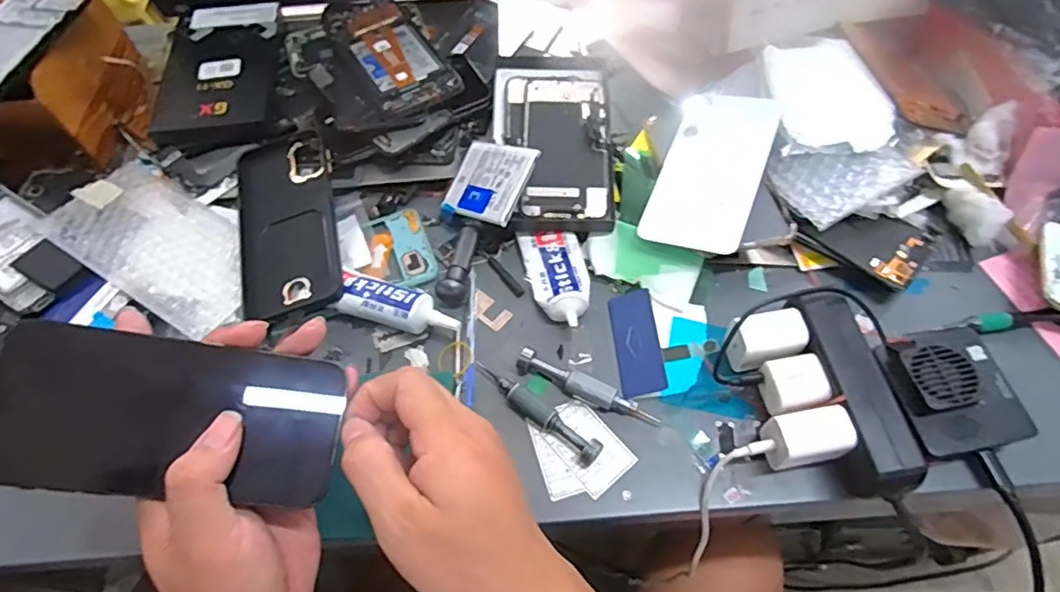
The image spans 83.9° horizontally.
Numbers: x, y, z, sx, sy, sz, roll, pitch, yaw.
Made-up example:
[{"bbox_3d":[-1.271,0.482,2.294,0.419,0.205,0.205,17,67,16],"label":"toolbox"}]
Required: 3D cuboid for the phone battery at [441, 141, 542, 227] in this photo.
[{"bbox_3d":[-0.033,-0.091,0.469,0.075,0.005,0.066,15,79,37],"label":"phone battery"}]

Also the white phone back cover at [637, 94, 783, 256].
[{"bbox_3d":[0.146,-0.102,0.471,0.077,0.005,0.152,12,64,24],"label":"white phone back cover"}]

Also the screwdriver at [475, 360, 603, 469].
[{"bbox_3d":[0.003,0.080,0.407,0.104,0.017,0.016,33,66,20],"label":"screwdriver"}]

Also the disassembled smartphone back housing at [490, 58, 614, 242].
[{"bbox_3d":[0.019,-0.141,0.506,0.100,0.017,0.184,0,59,2],"label":"disassembled smartphone back housing"}]

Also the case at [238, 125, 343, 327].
[{"bbox_3d":[-0.195,-0.060,0.471,0.080,0.009,0.171,-16,65,2],"label":"case"}]

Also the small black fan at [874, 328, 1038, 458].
[{"bbox_3d":[0.272,0.056,0.375,0.071,0.020,0.079,-10,60,-3],"label":"small black fan"}]

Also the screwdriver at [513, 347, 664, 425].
[{"bbox_3d":[0.038,0.065,0.413,0.103,0.017,0.015,24,63,16],"label":"screwdriver"}]

